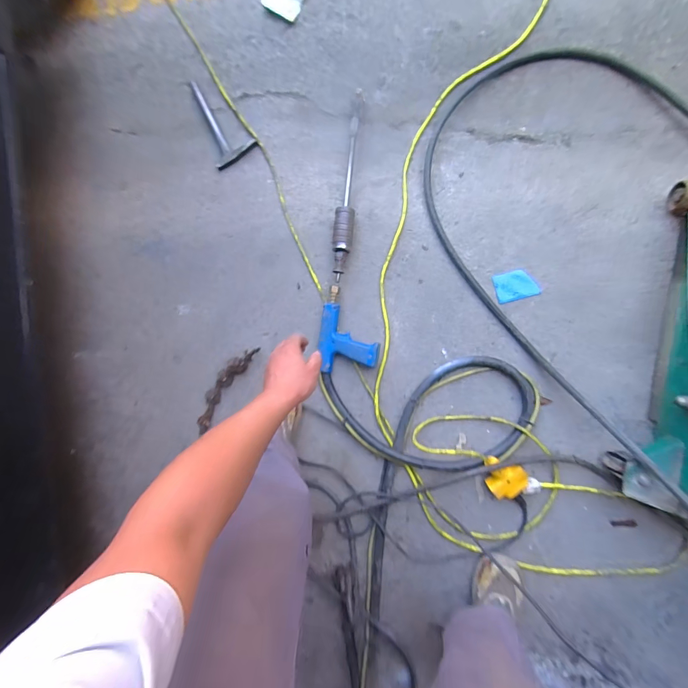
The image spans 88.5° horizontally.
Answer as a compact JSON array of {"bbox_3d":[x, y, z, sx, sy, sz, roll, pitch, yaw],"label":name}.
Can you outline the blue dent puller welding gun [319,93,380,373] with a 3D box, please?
[{"bbox_3d":[0.029,-0.271,0.841,0.132,0.055,0.665,3,87,9],"label":"blue dent puller welding gun"}]

